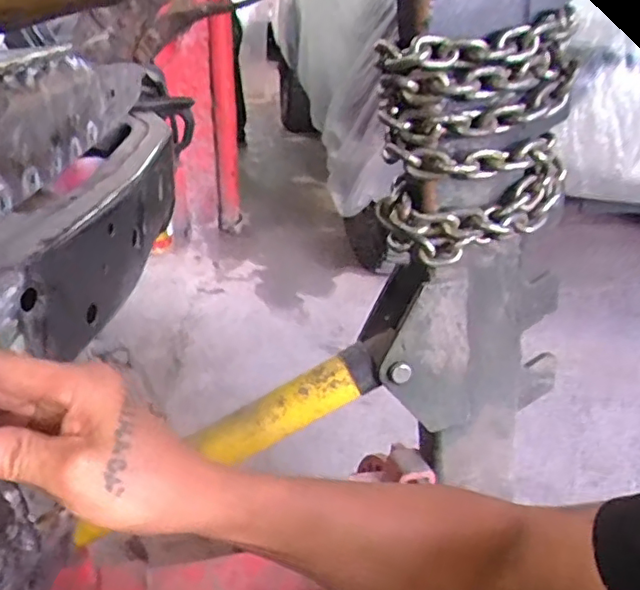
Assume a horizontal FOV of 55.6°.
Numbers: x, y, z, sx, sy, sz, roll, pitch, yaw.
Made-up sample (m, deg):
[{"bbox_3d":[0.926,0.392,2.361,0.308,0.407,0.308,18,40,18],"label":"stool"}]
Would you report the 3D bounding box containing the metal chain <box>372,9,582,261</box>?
[{"bbox_3d":[0.160,-0.160,0.650,0.191,0.220,0.141,12,28,19],"label":"metal chain"}]

